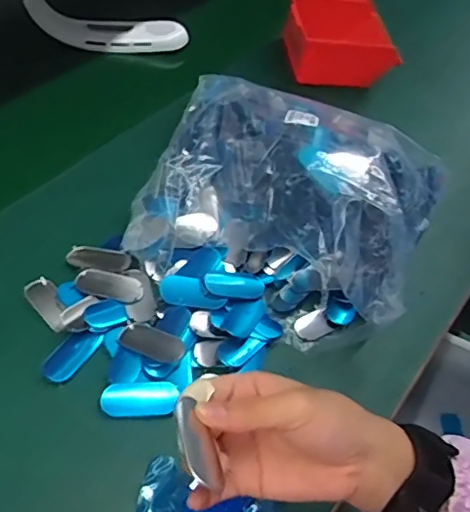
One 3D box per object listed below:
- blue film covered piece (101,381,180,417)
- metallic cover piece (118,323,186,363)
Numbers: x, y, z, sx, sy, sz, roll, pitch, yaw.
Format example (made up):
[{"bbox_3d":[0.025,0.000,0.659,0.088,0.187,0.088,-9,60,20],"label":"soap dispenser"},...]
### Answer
[{"bbox_3d":[-0.073,0.110,0.446,0.057,0.004,0.025,-1,80,-5],"label":"blue film covered piece"},{"bbox_3d":[-0.067,0.070,0.469,0.061,0.004,0.026,13,58,27],"label":"metallic cover piece"}]

